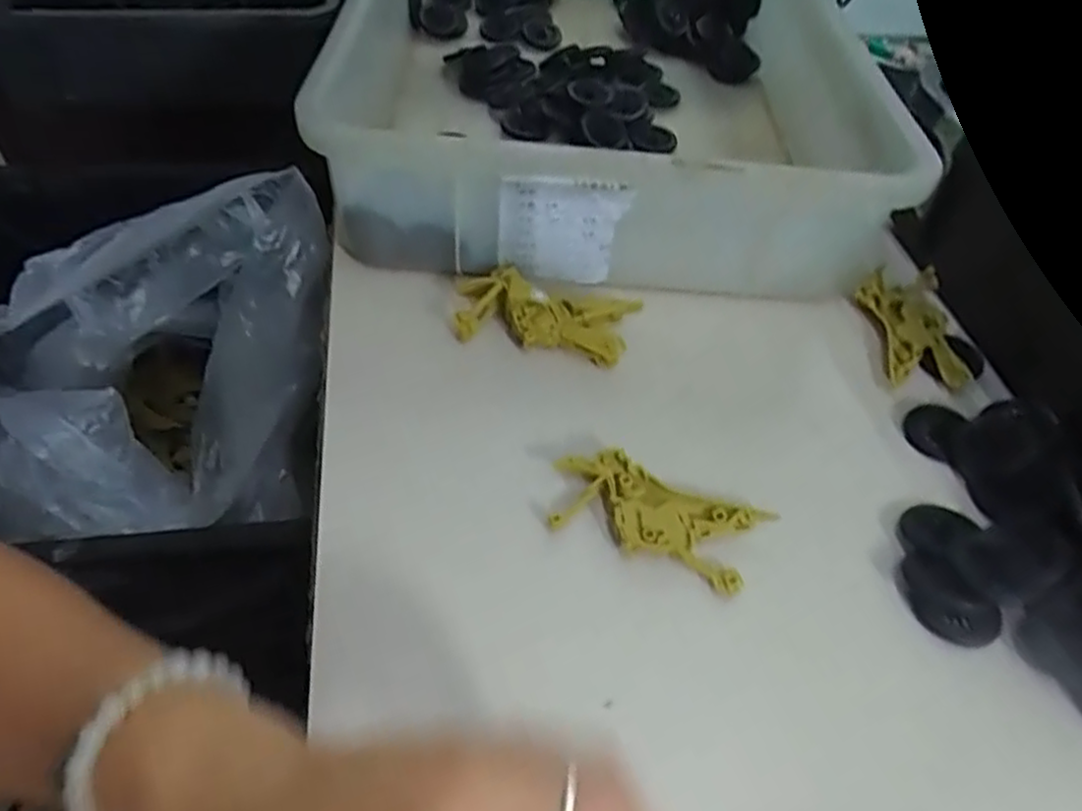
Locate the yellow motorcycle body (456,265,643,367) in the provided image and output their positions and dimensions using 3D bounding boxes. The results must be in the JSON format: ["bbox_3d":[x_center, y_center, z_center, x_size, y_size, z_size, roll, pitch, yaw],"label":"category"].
[{"bbox_3d":[0.001,-0.054,0.421,0.104,0.022,0.046,10,49,3],"label":"yellow motorcycle body"}]

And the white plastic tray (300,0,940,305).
[{"bbox_3d":[0.041,-0.292,0.576,0.342,0.092,0.515,3,49,-3],"label":"white plastic tray"}]

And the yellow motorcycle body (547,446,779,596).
[{"bbox_3d":[0.055,0.053,0.346,0.098,0.014,0.047,19,50,10],"label":"yellow motorcycle body"}]

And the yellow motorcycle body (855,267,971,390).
[{"bbox_3d":[0.231,-0.050,0.451,0.052,0.012,0.092,6,49,-1],"label":"yellow motorcycle body"}]

